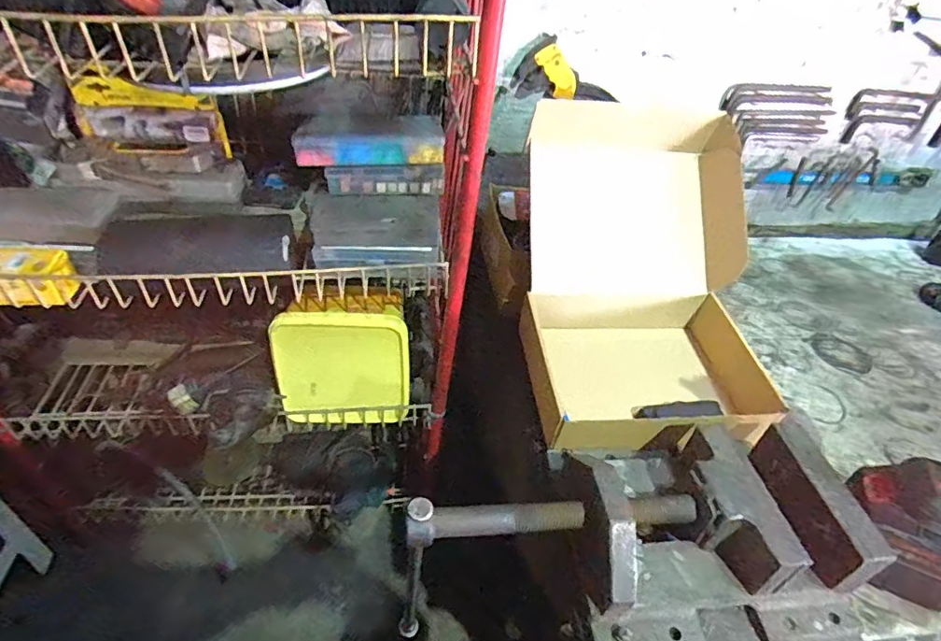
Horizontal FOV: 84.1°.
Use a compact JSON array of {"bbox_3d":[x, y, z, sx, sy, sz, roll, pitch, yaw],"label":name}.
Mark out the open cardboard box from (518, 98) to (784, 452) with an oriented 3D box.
[{"bbox_3d":[0.214,-0.063,0.653,0.283,0.249,0.363,2,42,-6],"label":"open cardboard box"}]

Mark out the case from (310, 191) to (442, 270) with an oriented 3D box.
[{"bbox_3d":[-0.123,-0.116,0.677,0.169,0.072,0.090,4,41,-4],"label":"case"}]

